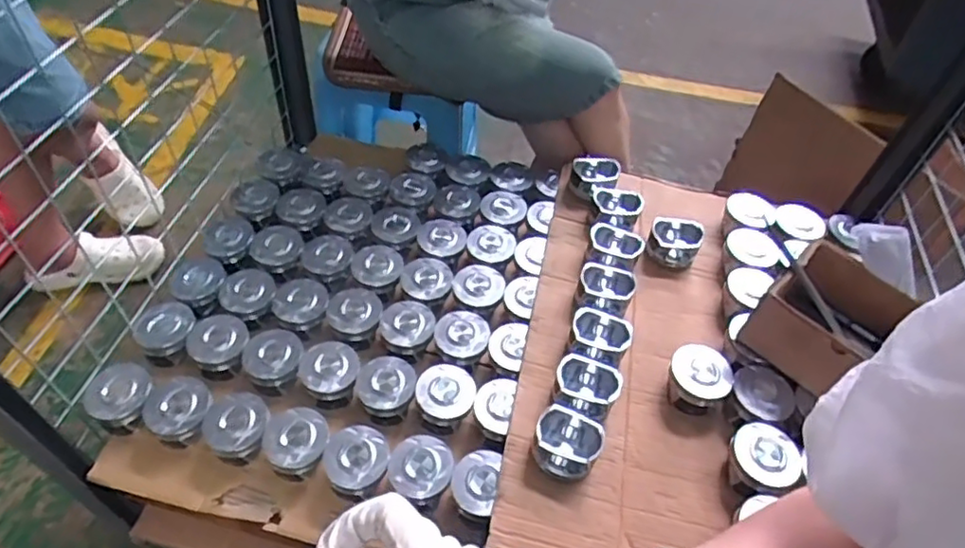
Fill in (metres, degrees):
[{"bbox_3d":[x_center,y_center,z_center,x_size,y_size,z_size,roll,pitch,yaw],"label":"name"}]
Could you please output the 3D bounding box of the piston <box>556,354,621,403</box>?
[{"bbox_3d":[0.131,0.140,0.794,0.079,0.044,0.064,13,49,5],"label":"piston"}]

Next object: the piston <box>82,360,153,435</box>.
[{"bbox_3d":[-0.446,0.154,0.782,0.074,0.048,0.077,-15,53,-18],"label":"piston"}]

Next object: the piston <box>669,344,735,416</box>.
[{"bbox_3d":[0.276,0.134,0.811,0.074,0.055,0.075,3,49,-4],"label":"piston"}]

